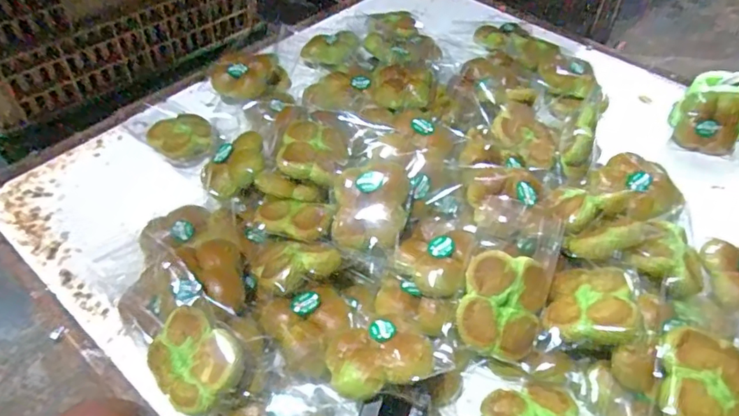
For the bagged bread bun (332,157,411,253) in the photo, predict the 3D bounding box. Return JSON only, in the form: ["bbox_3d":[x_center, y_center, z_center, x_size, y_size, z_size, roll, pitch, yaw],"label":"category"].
[{"bbox_3d":[0.001,0.001,0.704,0.095,0.051,0.136,4,48,1],"label":"bagged bread bun"}]

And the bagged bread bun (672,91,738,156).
[{"bbox_3d":[0.637,-0.165,0.981,0.109,0.117,0.067,13,26,18],"label":"bagged bread bun"}]

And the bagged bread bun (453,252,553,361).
[{"bbox_3d":[0.165,0.120,0.655,0.102,0.043,0.124,17,88,1],"label":"bagged bread bun"}]

